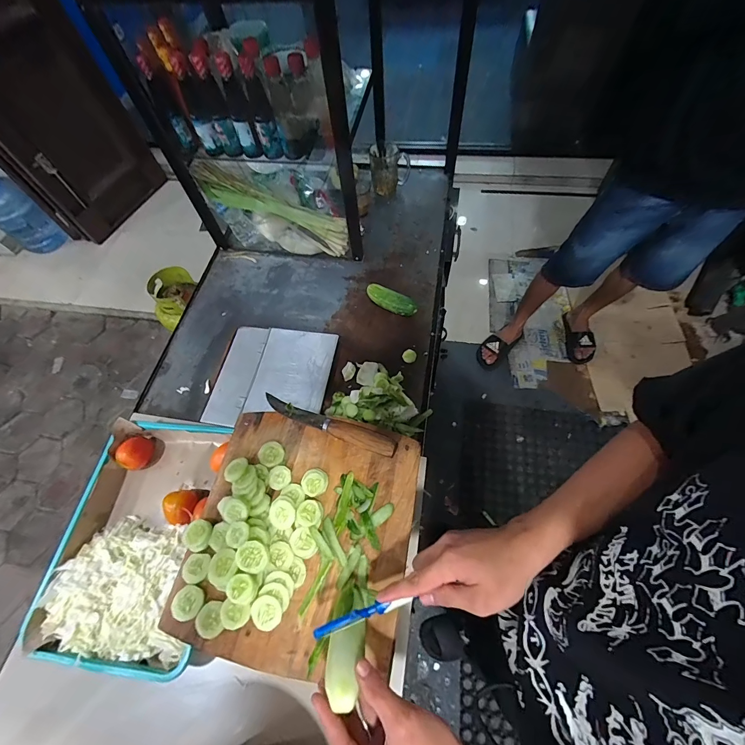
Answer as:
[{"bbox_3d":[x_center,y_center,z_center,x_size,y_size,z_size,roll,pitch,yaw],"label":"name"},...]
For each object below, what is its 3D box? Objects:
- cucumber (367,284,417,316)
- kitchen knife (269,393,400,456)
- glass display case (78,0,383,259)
[{"bbox_3d":[0.041,-0.160,0.797,0.120,0.048,0.034,30,68,18],"label":"cucumber"},{"bbox_3d":[-0.068,0.075,0.517,0.214,0.027,0.030,18,65,13],"label":"kitchen knife"},{"bbox_3d":[-0.202,-0.585,0.793,0.404,0.480,0.414,7,63,8],"label":"glass display case"}]

